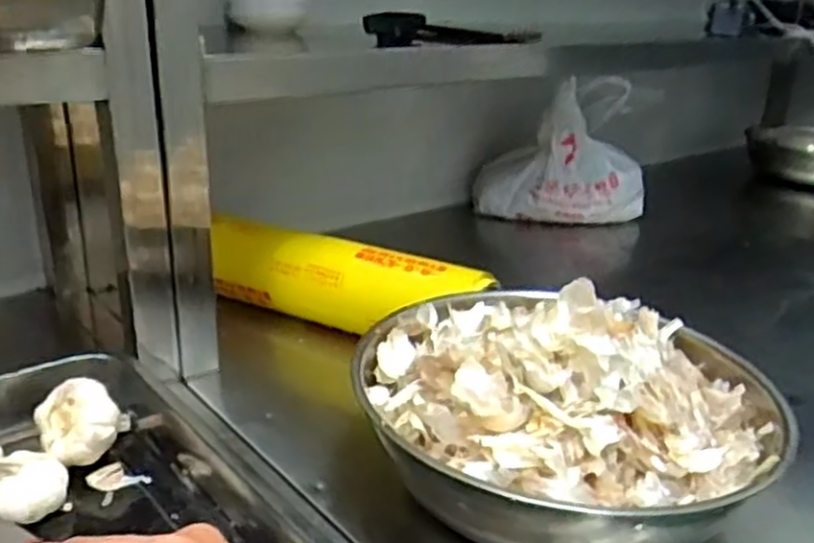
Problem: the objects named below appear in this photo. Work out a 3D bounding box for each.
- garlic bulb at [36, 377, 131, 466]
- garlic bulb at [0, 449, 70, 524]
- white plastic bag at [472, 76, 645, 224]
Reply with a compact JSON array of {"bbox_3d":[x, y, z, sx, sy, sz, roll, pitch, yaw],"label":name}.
[{"bbox_3d":[-0.247,0.113,0.569,0.063,0.052,0.055,-8,24,-23],"label":"garlic bulb"},{"bbox_3d":[-0.266,0.148,0.516,0.057,0.036,0.043,-10,25,-27],"label":"garlic bulb"},{"bbox_3d":[0.274,-0.201,1.303,0.284,0.240,0.206,8,23,15],"label":"white plastic bag"}]

